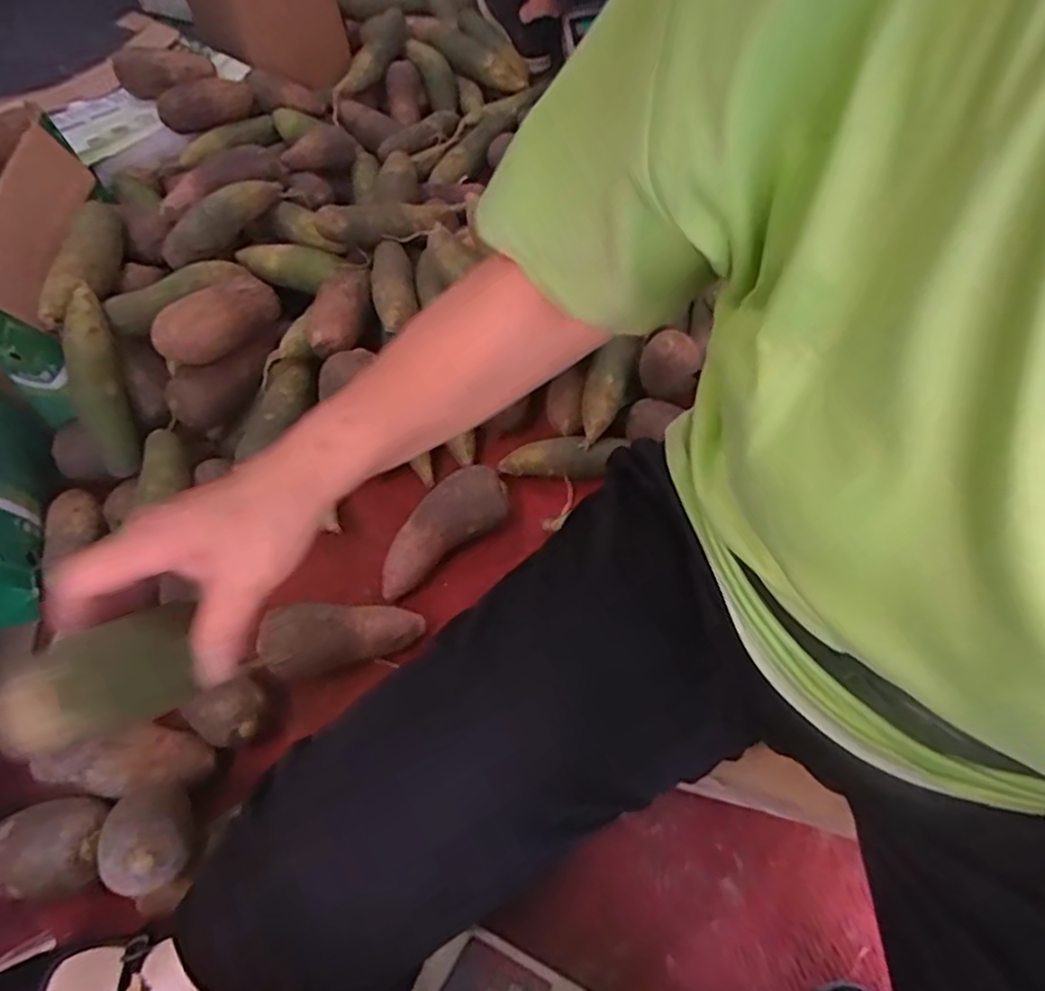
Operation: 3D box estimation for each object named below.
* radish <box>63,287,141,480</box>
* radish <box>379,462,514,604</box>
[{"bbox_3d":[-0.496,-0.131,0.790,0.051,0.041,0.221,-8,101,-2],"label":"radish"},{"bbox_3d":[-0.096,0.042,0.785,0.178,0.066,0.072,-34,63,-16],"label":"radish"}]

